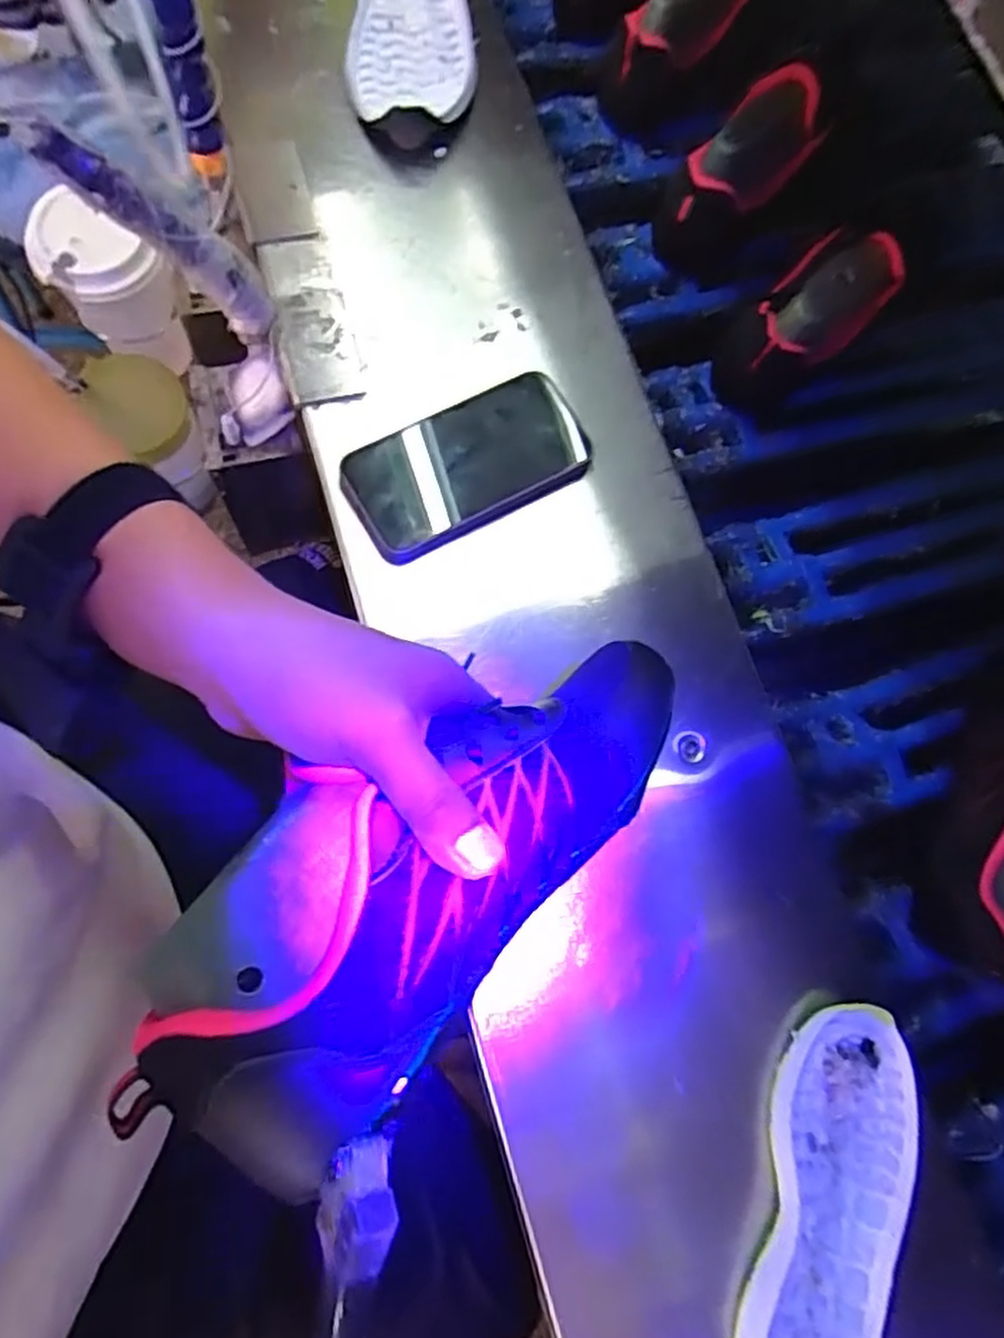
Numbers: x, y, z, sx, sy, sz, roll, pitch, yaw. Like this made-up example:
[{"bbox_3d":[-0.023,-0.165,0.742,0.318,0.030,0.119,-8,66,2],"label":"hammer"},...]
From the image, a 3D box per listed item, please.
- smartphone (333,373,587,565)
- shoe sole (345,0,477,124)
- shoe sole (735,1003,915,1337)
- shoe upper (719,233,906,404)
[{"bbox_3d":[-0.022,-0.136,0.484,0.160,0.017,0.079,-29,84,-13],"label":"smartphone"},{"bbox_3d":[-0.072,-0.534,0.577,0.094,0.026,0.255,0,78,-1],"label":"shoe sole"},{"bbox_3d":[0.180,0.289,0.391,0.077,0.027,0.198,18,78,3],"label":"shoe sole"},{"bbox_3d":[0.221,-0.258,0.514,0.109,0.059,0.062,-41,82,-9],"label":"shoe upper"}]

